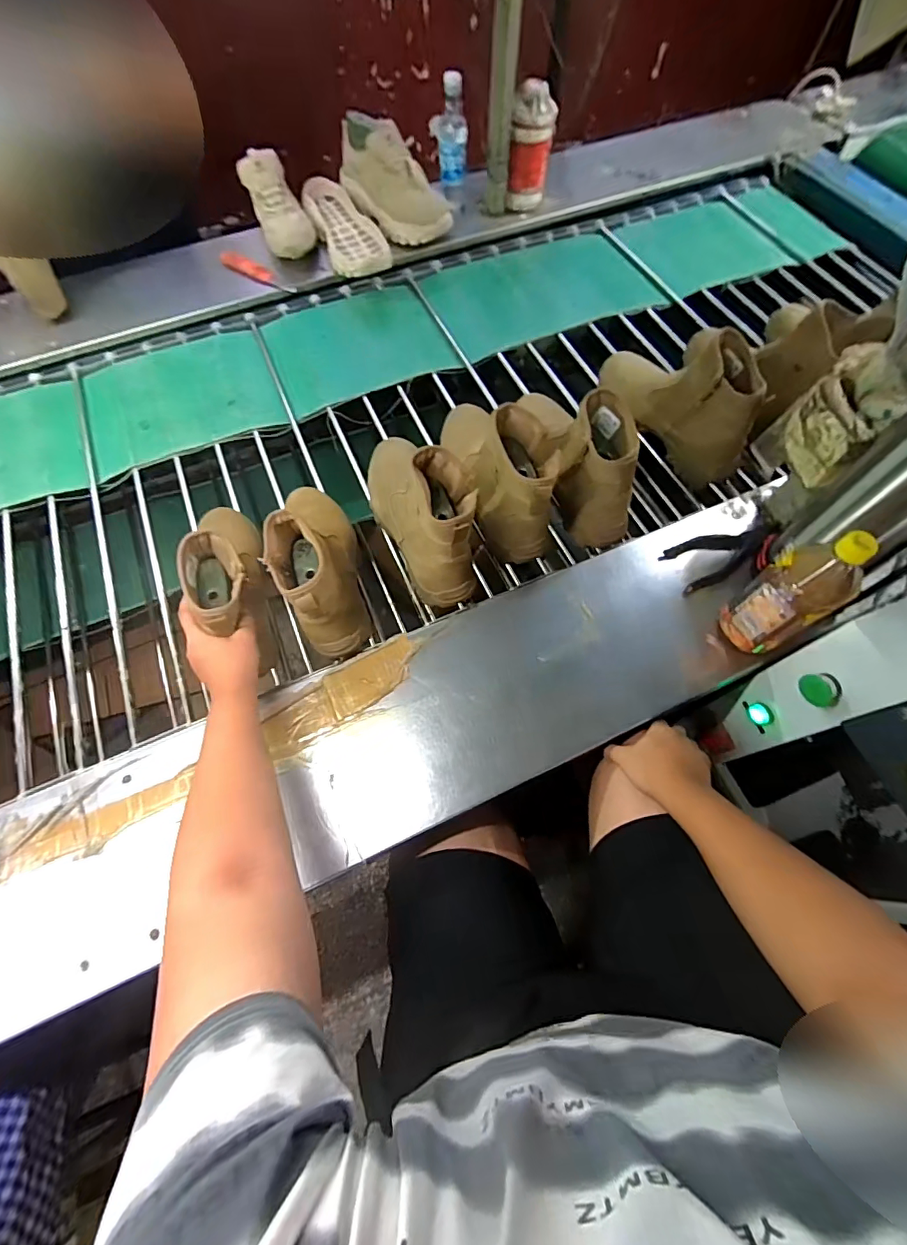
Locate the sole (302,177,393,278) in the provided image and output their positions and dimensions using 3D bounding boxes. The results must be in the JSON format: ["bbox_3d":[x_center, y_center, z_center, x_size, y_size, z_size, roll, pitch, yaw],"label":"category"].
[{"bbox_3d":[-0.234,-0.860,1.037,0.128,0.056,0.320,-22,68,-8],"label":"sole"}]

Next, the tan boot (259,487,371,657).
[{"bbox_3d":[-0.185,-0.107,0.648,0.085,0.153,0.258,-11,67,-4],"label":"tan boot"}]

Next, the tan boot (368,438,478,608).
[{"bbox_3d":[-0.052,-0.184,0.688,0.102,0.162,0.288,-24,66,-14],"label":"tan boot"}]

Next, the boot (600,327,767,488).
[{"bbox_3d":[0.367,-0.378,0.778,0.102,0.171,0.291,-20,65,-12],"label":"boot"}]

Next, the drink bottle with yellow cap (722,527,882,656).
[{"bbox_3d":[0.400,-0.031,0.566,0.088,0.197,0.079,-29,67,-11],"label":"drink bottle with yellow cap"}]

